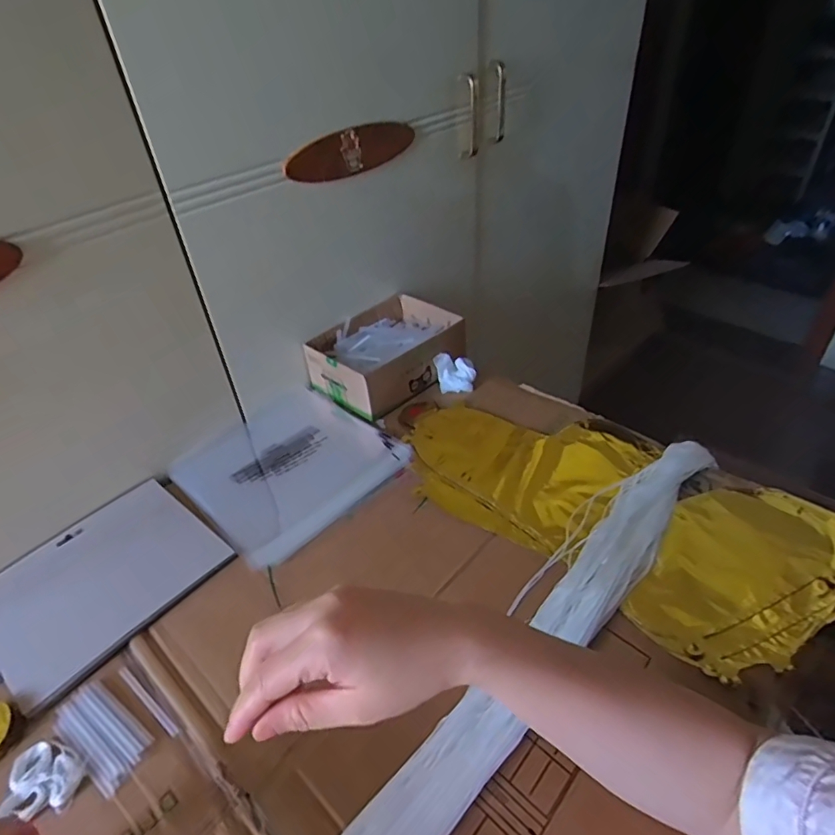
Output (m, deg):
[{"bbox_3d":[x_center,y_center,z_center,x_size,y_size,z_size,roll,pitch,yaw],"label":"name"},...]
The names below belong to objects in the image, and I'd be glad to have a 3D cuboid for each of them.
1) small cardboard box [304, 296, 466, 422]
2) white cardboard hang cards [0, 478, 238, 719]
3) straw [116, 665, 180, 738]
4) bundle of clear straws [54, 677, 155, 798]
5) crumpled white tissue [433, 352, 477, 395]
[{"bbox_3d":[-0.041,-0.092,0.737,0.146,0.061,0.195,29,49,33],"label":"small cardboard box"},{"bbox_3d":[-0.294,0.148,0.498,0.161,0.008,0.186,27,48,31],"label":"white cardboard hang cards"},{"bbox_3d":[-0.211,0.219,0.416,0.081,0.004,0.006,25,47,30],"label":"straw"},{"bbox_3d":[-0.236,0.233,0.398,0.084,0.004,0.040,23,46,28],"label":"bundle of clear straws"},{"bbox_3d":[0.049,-0.060,0.701,0.055,0.038,0.042,2,40,7],"label":"crumpled white tissue"}]

